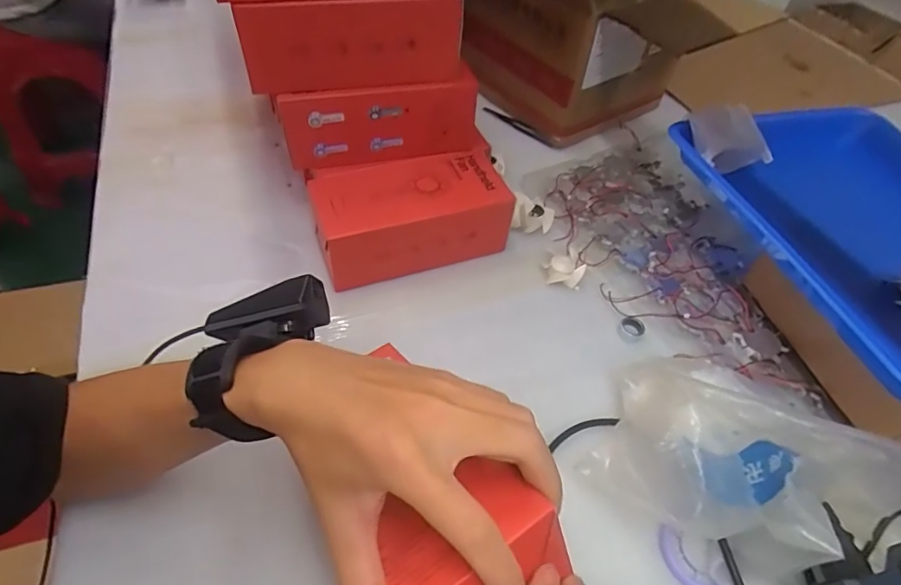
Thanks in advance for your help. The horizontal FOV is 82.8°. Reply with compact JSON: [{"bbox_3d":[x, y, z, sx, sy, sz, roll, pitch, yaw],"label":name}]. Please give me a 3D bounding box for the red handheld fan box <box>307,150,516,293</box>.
[{"bbox_3d":[-0.039,-0.075,0.510,0.189,0.076,0.092,-15,53,-13],"label":"red handheld fan box"}]

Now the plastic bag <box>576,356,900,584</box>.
[{"bbox_3d":[0.208,0.114,0.359,0.186,0.085,0.148,36,58,24],"label":"plastic bag"}]

